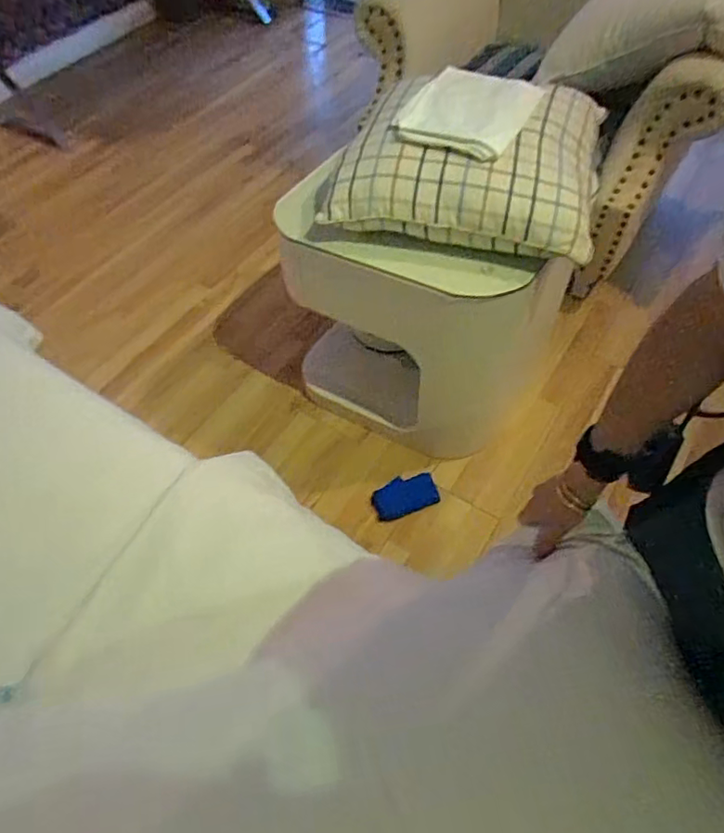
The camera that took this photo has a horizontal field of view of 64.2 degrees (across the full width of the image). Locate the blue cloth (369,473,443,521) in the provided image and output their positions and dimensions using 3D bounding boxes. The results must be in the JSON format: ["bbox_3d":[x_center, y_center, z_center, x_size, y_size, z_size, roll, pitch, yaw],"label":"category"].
[{"bbox_3d":[0.103,0.191,1.399,0.158,0.007,0.089,-16,67,-6],"label":"blue cloth"}]

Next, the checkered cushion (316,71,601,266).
[{"bbox_3d":[0.212,-0.495,1.104,0.474,0.139,0.421,14,57,11],"label":"checkered cushion"}]

